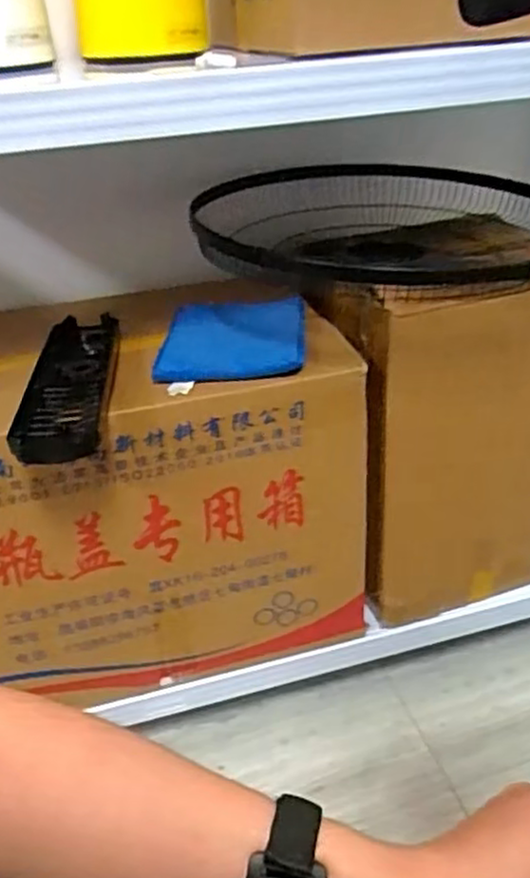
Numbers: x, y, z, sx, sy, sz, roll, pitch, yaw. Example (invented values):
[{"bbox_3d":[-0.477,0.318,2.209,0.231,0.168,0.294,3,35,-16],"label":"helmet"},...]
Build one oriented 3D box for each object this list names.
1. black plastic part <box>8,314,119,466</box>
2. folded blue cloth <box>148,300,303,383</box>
[{"bbox_3d":[-0.228,-0.075,0.849,0.095,0.034,0.363,-6,31,-3],"label":"black plastic part"},{"bbox_3d":[-0.039,-0.136,0.900,0.177,0.042,0.184,-1,31,5],"label":"folded blue cloth"}]

